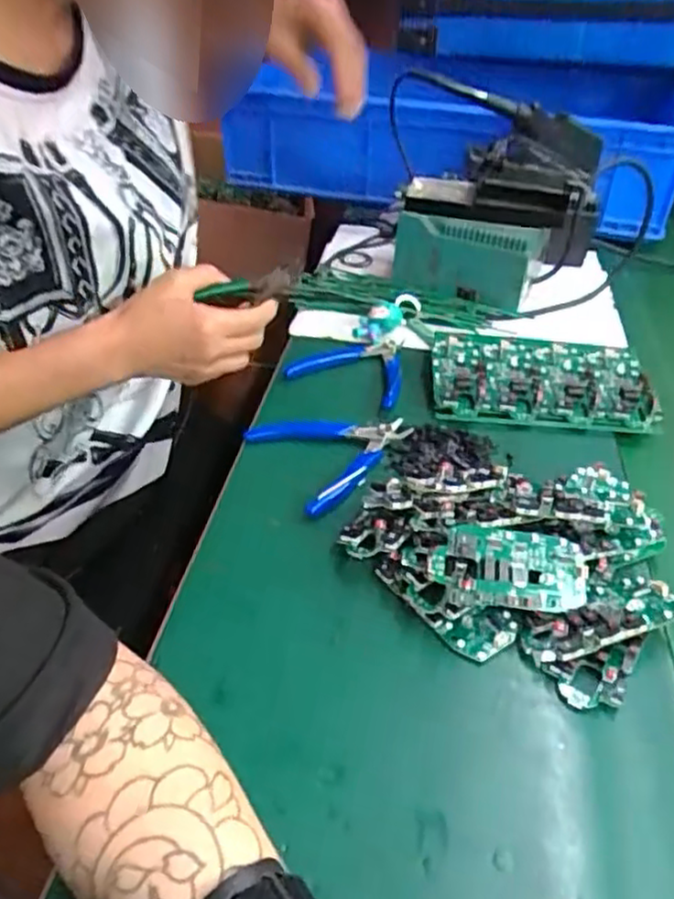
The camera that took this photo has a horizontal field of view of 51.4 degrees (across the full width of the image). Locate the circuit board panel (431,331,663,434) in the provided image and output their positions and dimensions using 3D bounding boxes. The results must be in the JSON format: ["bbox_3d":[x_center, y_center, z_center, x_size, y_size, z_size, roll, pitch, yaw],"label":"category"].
[{"bbox_3d":[0.180,-0.061,0.624,0.186,0.028,0.110,5,38,2],"label":"circuit board panel"}]

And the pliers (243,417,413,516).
[{"bbox_3d":[-0.018,-0.005,0.549,0.105,0.015,0.123,27,43,27],"label":"pliers"}]

